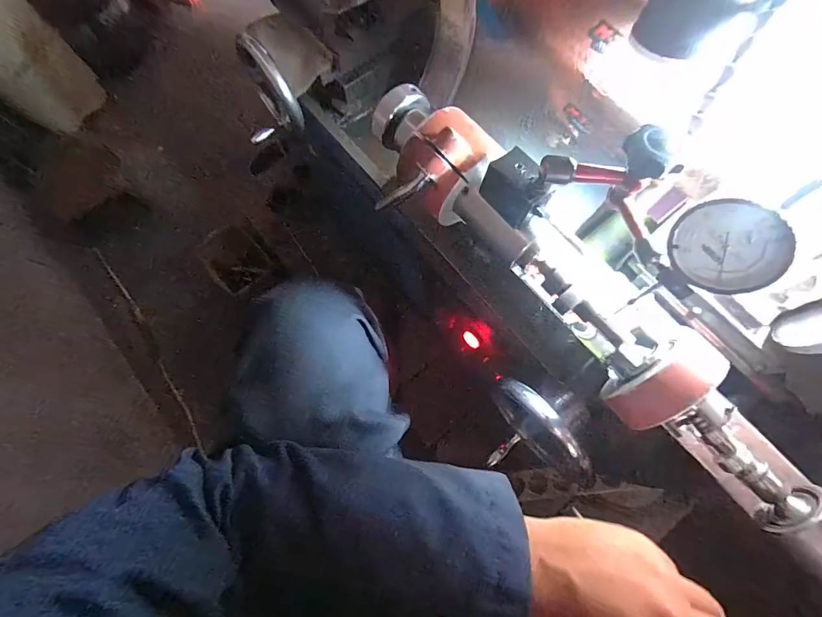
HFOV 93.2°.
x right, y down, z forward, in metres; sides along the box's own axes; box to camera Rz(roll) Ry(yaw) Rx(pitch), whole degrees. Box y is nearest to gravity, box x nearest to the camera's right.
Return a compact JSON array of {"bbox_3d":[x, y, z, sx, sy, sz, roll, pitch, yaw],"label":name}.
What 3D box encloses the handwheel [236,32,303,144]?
[{"bbox_3d":[-0.227,-0.311,0.565,0.064,0.131,0.130,-43,44,-18],"label":"handwheel"}]

